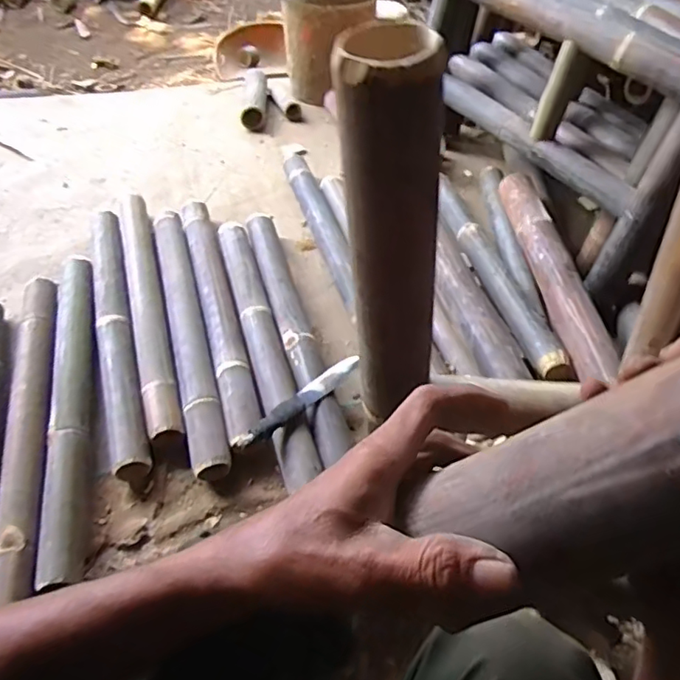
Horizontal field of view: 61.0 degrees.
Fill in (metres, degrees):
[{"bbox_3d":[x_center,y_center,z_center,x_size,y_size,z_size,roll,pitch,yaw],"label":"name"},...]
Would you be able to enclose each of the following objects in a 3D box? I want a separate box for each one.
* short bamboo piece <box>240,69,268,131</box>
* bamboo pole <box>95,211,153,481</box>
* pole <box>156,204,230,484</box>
[{"bbox_3d":[-0.248,-0.714,1.700,0.069,0.075,0.270,0,50,-2],"label":"short bamboo piece"},{"bbox_3d":[-0.431,-0.028,1.096,0.074,0.067,0.644,-13,51,-13],"label":"bamboo pole"},{"bbox_3d":[-0.290,-0.033,1.086,0.066,0.048,0.644,-12,51,-12],"label":"pole"}]

